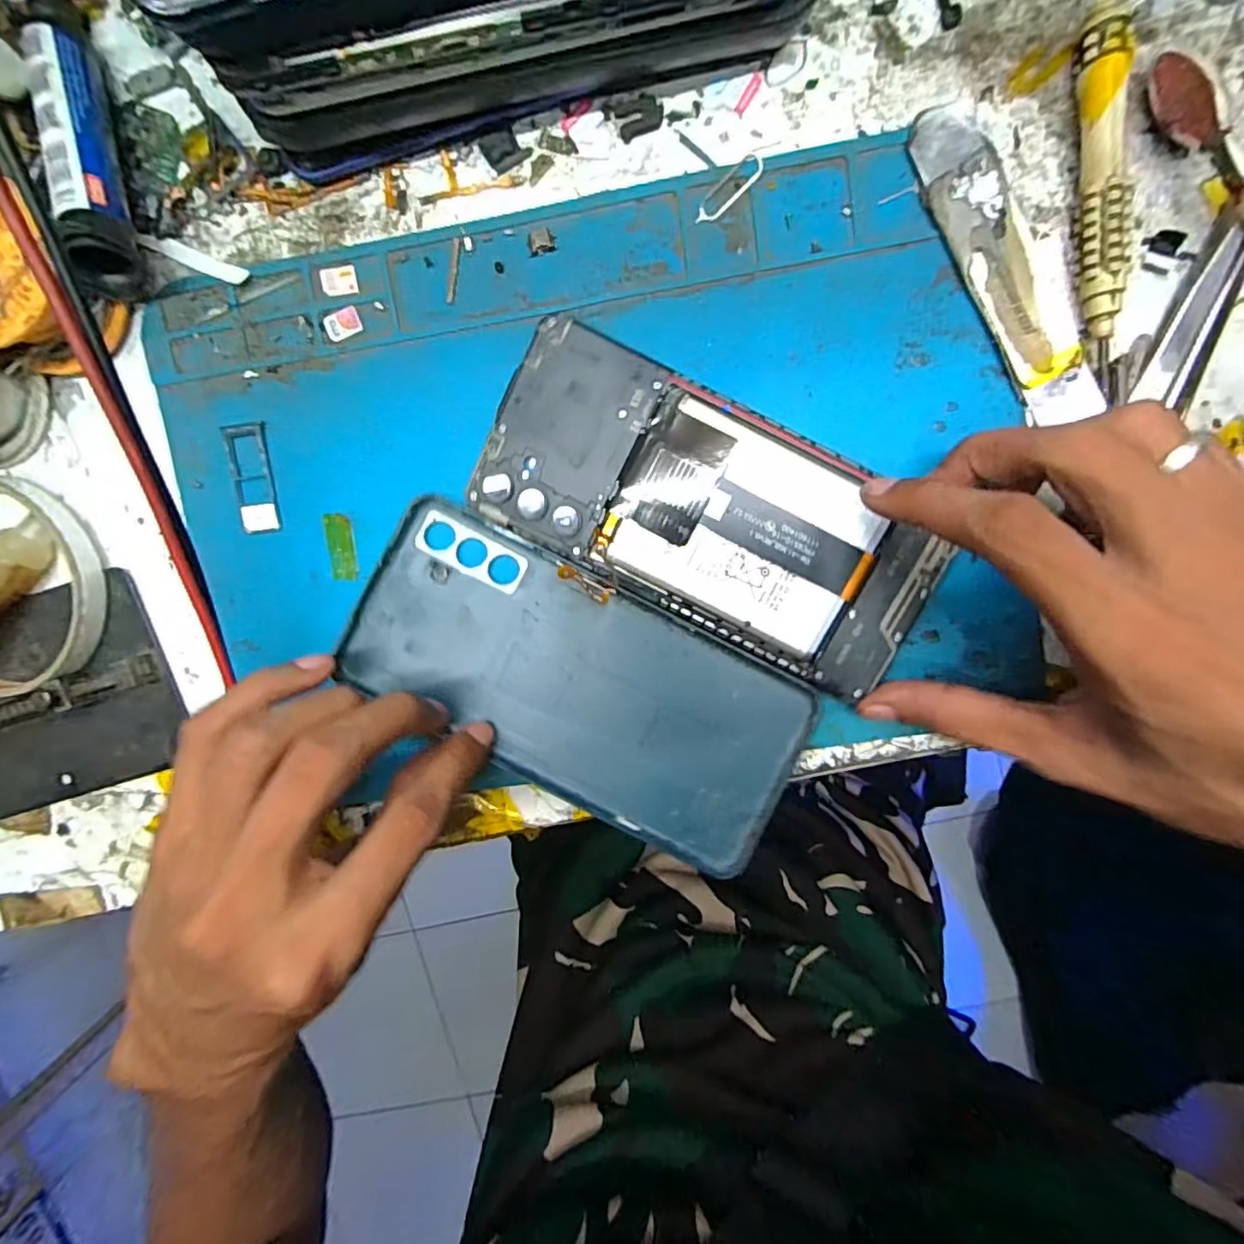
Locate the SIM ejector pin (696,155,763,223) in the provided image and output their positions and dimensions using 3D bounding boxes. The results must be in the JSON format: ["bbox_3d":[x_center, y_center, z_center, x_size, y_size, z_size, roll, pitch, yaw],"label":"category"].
[{"bbox_3d":[0.035,-0.140,0.188,0.007,0.004,0.026,45,98,-2],"label":"SIM ejector pin"}]

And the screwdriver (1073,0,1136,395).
[{"bbox_3d":[0.148,-0.130,0.179,0.011,0.013,0.109,-5,97,5],"label":"screwdriver"}]

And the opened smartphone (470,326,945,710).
[{"bbox_3d":[0.029,-0.036,0.197,0.155,0.005,0.071,29,98,0],"label":"opened smartphone"}]

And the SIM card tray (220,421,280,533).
[{"bbox_3d":[-0.135,-0.052,0.211,0.016,0.004,0.039,-6,96,5],"label":"SIM card tray"}]

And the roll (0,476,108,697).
[{"bbox_3d":[-0.239,-0.013,0.218,0.085,0.018,0.080,0,97,4],"label":"roll"}]

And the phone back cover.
[{"bbox_3d":[-0.015,0.023,0.207,0.162,0.006,0.074,27,88,0],"label":"phone back cover"}]

